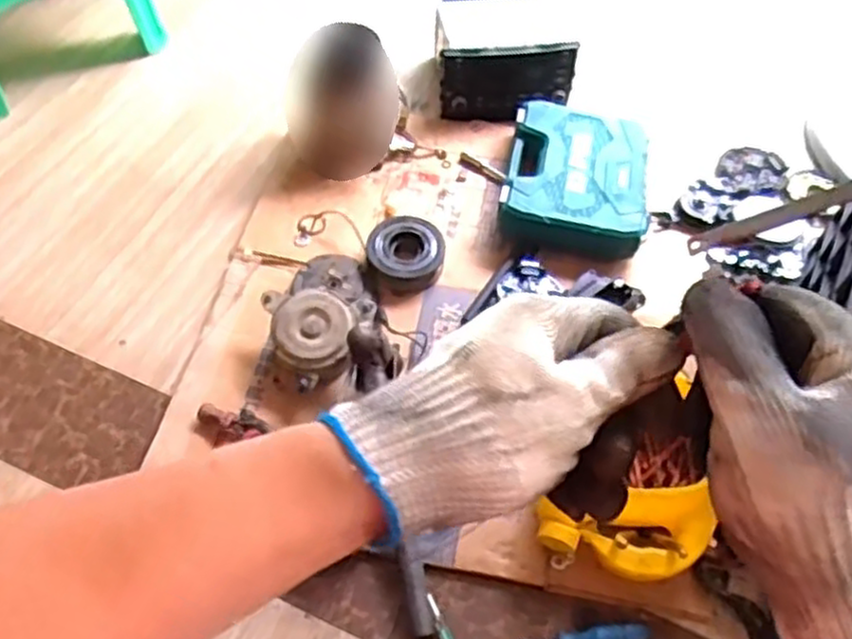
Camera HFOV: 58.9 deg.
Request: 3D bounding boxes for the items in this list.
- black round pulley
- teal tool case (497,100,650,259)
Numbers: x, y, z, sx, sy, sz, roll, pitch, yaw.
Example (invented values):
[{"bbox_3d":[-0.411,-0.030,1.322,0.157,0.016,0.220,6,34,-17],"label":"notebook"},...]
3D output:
[{"bbox_3d":[-0.027,-0.087,1.026,0.103,0.037,0.113,18,55,12],"label":"black round pulley"},{"bbox_3d":[0.218,-0.202,1.091,0.200,0.067,0.253,10,54,7],"label":"teal tool case"}]

